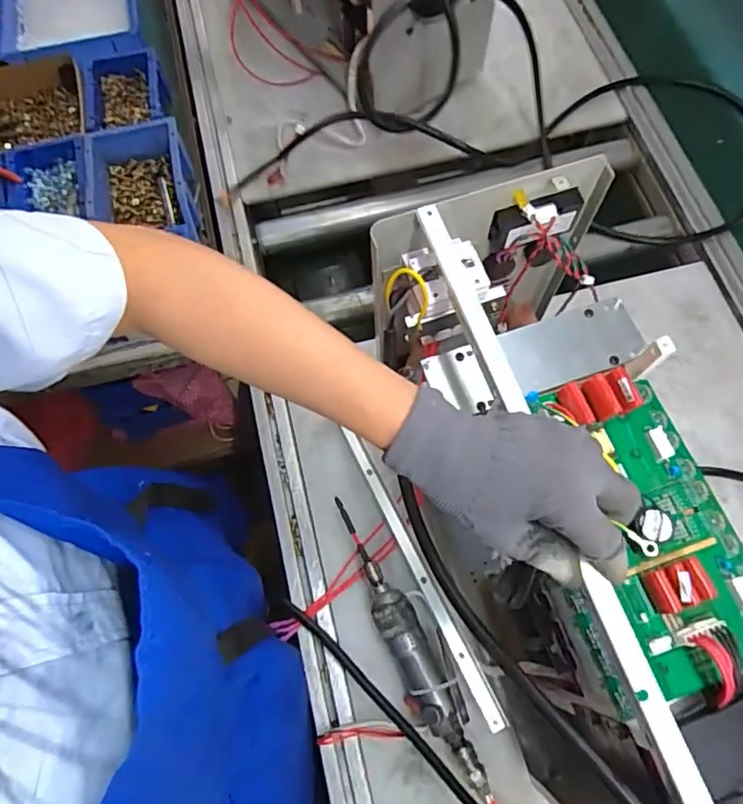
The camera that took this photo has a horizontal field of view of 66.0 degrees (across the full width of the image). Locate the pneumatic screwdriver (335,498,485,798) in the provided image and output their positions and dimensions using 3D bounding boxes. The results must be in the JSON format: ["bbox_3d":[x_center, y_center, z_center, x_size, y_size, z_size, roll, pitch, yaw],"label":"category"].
[{"bbox_3d":[0.040,0.240,0.597,0.057,0.049,0.299,-20,70,-6],"label":"pneumatic screwdriver"}]

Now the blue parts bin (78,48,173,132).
[{"bbox_3d":[-0.342,-0.417,0.817,0.109,0.075,0.144,-17,70,-4],"label":"blue parts bin"}]

